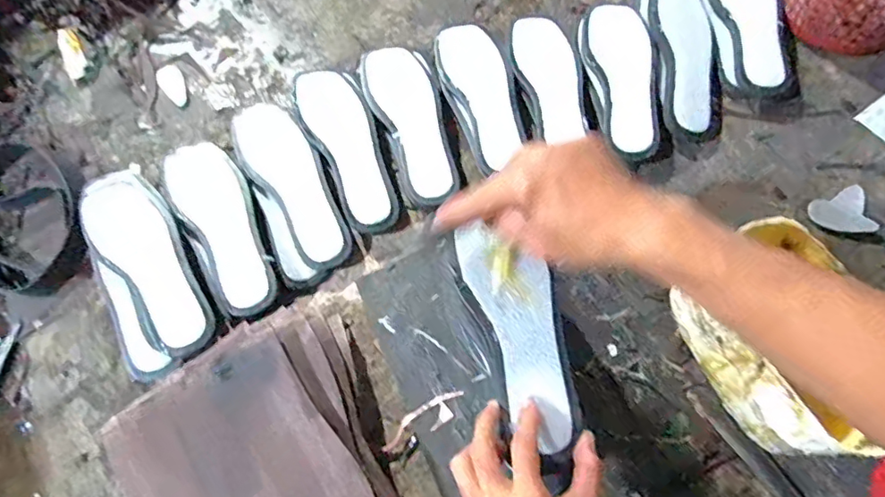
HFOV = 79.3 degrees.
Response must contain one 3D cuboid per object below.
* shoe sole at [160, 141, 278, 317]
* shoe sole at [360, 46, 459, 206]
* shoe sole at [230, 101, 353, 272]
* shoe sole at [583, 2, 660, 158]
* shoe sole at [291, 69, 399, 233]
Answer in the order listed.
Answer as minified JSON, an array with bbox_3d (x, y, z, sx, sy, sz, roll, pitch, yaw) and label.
[{"bbox_3d":[-0.259,-0.035,0.635,0.084,0.029,0.239,-32,70,-12],"label":"shoe sole"},{"bbox_3d":[-0.040,-0.164,0.680,0.086,0.015,0.231,-16,67,-6],"label":"shoe sole"},{"bbox_3d":[-0.183,-0.087,0.649,0.079,0.014,0.238,-31,70,-12],"label":"shoe sole"},{"bbox_3d":[0.237,-0.222,0.692,0.076,0.023,0.221,-5,67,-1],"label":"shoe sole"},{"bbox_3d":[-0.117,-0.127,0.663,0.081,0.011,0.232,-22,68,-8],"label":"shoe sole"}]

